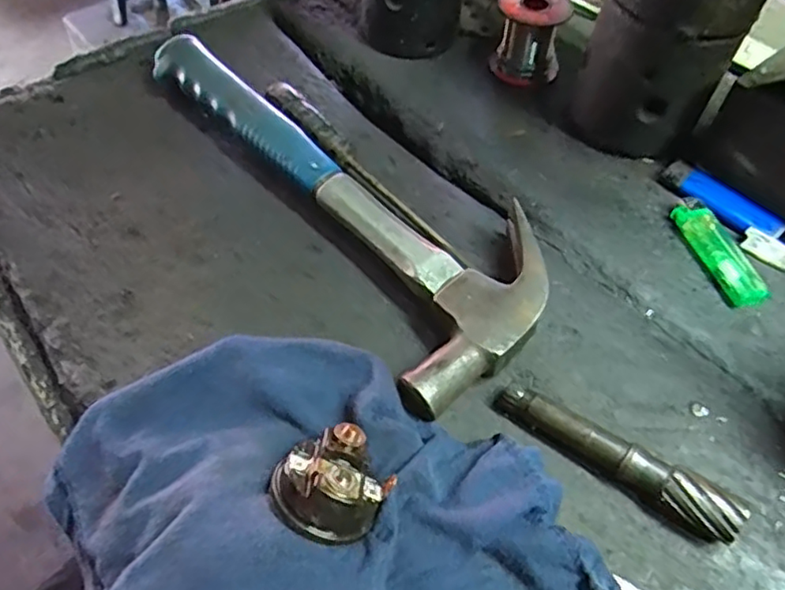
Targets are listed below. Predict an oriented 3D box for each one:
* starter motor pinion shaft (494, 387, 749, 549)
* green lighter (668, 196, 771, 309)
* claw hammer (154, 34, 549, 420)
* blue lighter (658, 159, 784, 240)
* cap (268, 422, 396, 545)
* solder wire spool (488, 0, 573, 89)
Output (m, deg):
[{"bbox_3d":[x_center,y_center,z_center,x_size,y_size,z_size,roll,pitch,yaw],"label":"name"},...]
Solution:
[{"bbox_3d":[0.105,0.075,0.298,0.116,0.023,0.017,35,58,22],"label":"starter motor pinion shaft"},{"bbox_3d":[0.196,-0.027,0.379,0.023,0.012,0.077,-11,54,-11],"label":"green lighter"},{"bbox_3d":[-0.033,-0.079,0.401,0.117,0.035,0.331,-28,59,-23],"label":"claw hammer"},{"bbox_3d":[0.209,-0.059,0.399,0.079,0.013,0.024,38,59,23],"label":"blue lighter"},{"bbox_3d":[-0.026,0.080,0.266,0.047,0.026,0.044,2,52,-2],"label":"cap"},{"bbox_3d":[0.104,-0.197,0.477,0.051,0.060,0.051,2,52,-2],"label":"solder wire spool"}]

